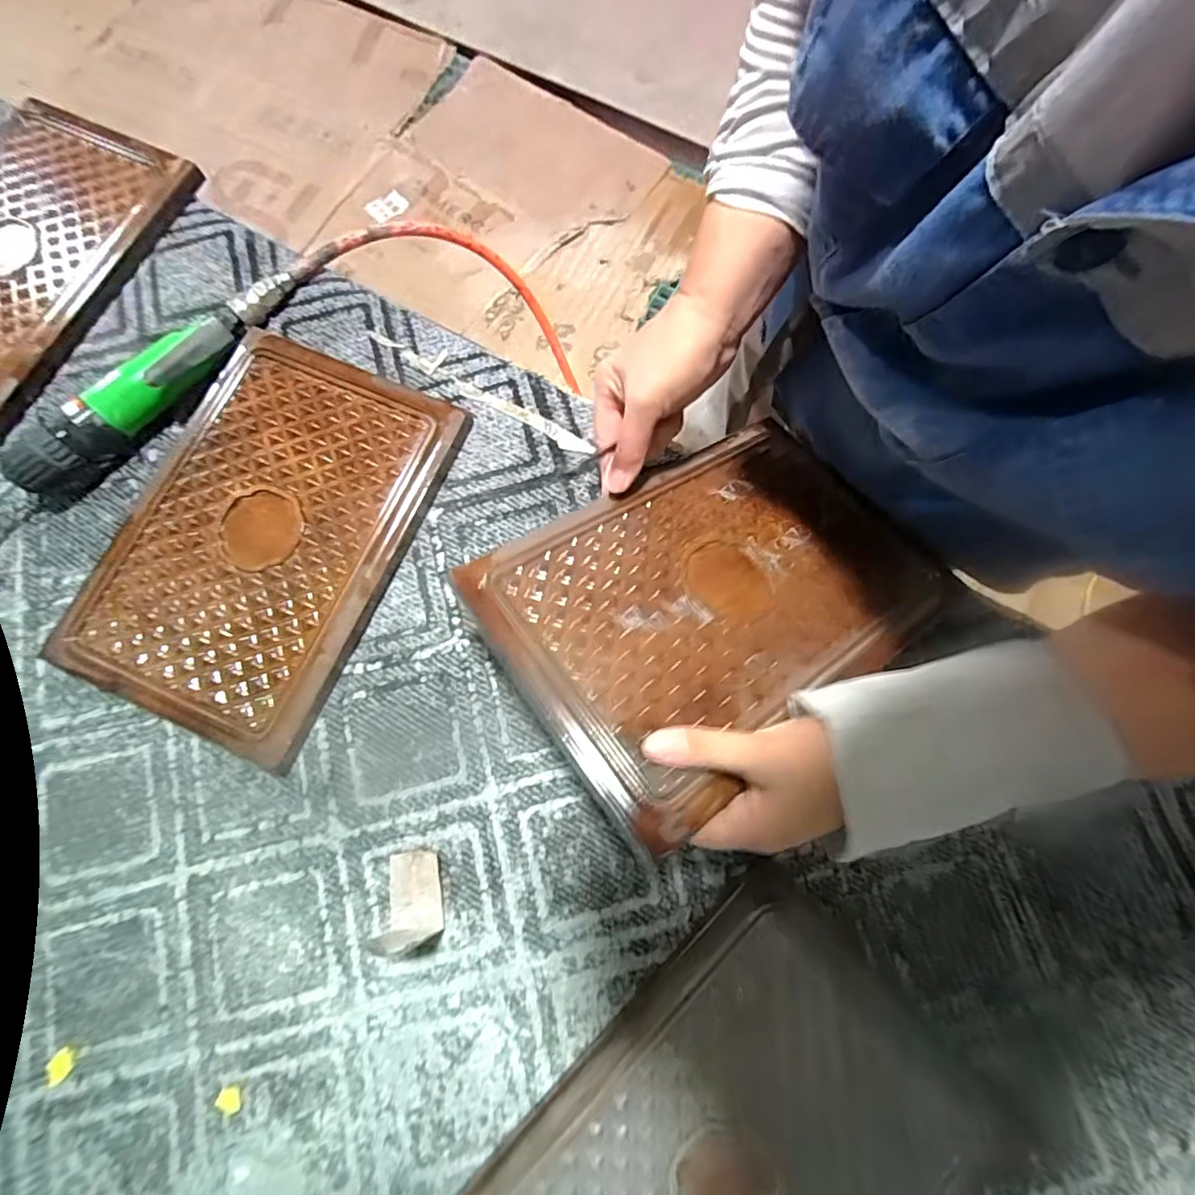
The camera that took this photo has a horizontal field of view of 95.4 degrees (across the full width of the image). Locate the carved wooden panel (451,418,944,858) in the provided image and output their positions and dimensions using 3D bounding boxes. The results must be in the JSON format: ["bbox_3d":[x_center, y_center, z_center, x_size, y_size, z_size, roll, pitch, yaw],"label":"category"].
[{"bbox_3d":[0.082,-0.010,0.372,0.289,0.011,0.203,-30,68,-24],"label":"carved wooden panel"}]

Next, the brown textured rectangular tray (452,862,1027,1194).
[{"bbox_3d":[0.083,0.355,0.331,0.294,0.031,0.219,-44,80,-8],"label":"brown textured rectangular tray"}]

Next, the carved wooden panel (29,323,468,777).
[{"bbox_3d":[-0.263,-0.052,0.435,0.207,0.022,0.309,22,78,5],"label":"carved wooden panel"}]

